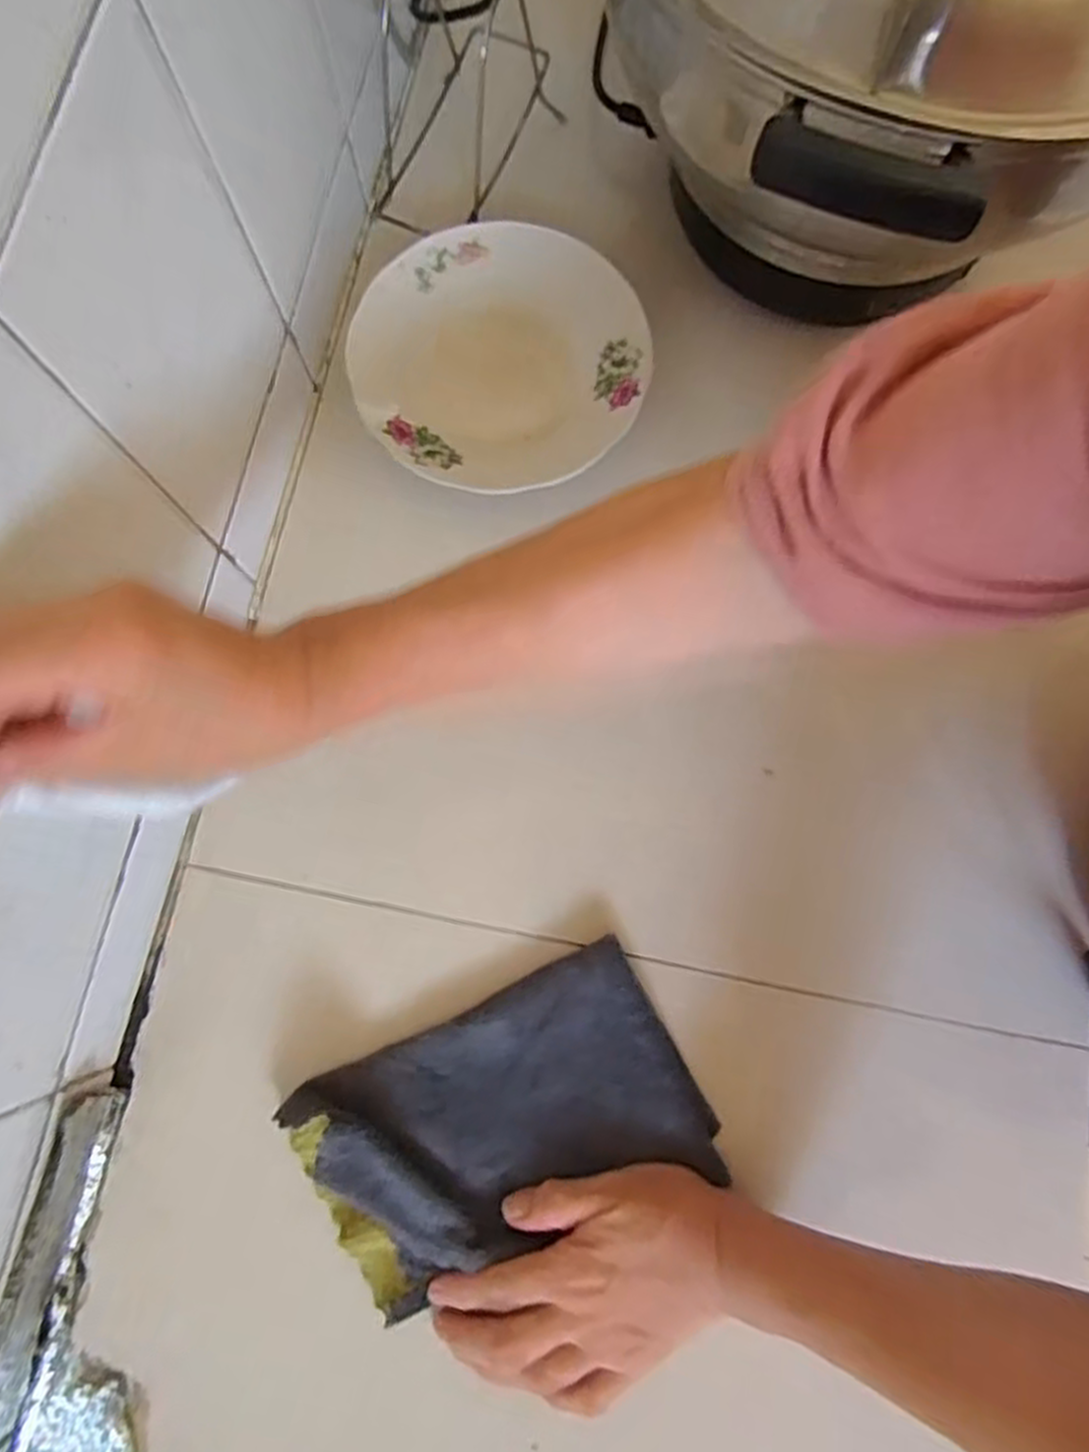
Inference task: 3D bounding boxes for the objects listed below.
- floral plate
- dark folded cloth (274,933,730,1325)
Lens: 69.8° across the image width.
[{"bbox_3d":[-0.029,-0.247,0.530,0.196,0.037,0.184,0,79,0],"label":"floral plate"},{"bbox_3d":[-0.024,0.222,0.431,0.210,0.038,0.129,-25,80,-5],"label":"dark folded cloth"}]

